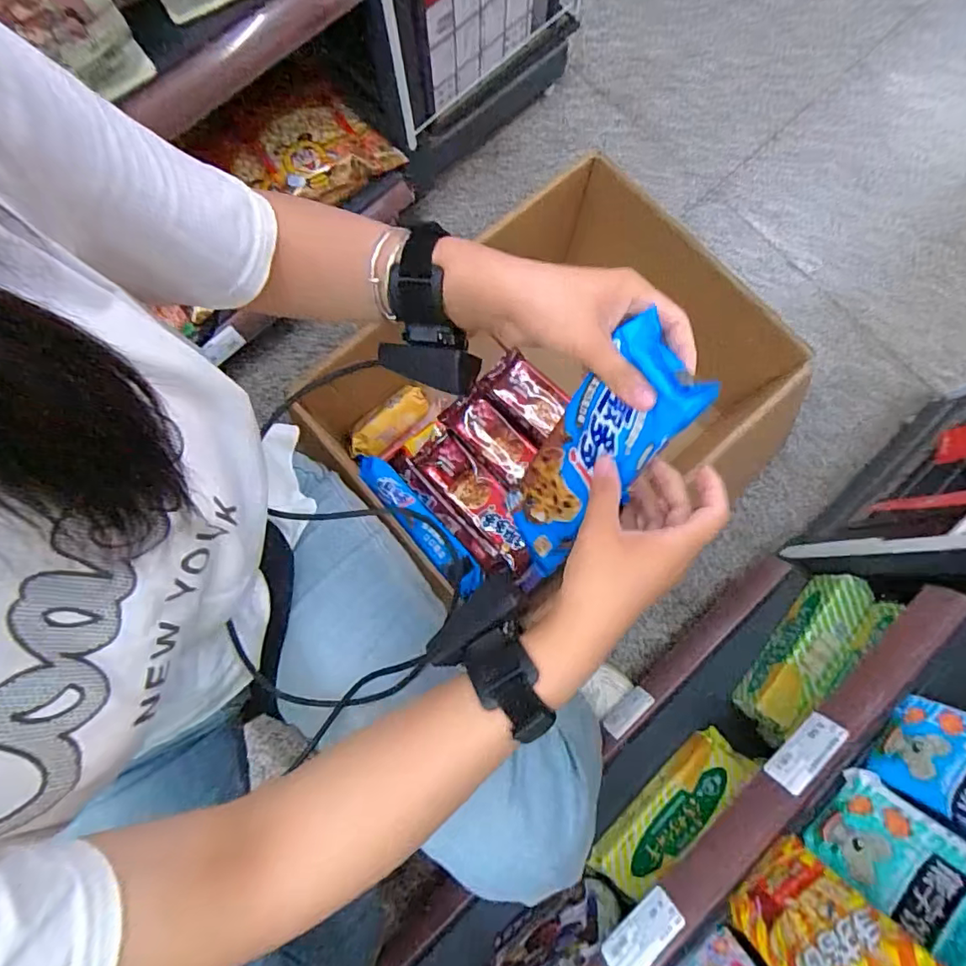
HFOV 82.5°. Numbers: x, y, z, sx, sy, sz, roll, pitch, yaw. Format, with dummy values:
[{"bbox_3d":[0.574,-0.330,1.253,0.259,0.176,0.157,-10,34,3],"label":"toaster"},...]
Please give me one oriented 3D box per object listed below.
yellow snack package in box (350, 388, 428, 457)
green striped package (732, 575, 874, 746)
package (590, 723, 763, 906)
[{"bbox_3d":[-0.150,-0.095,0.881,0.057,0.024,0.144,43,83,7],"label":"yellow snack package in box"},{"bbox_3d":[0.434,0.233,0.751,0.055,0.081,0.236,37,82,6],"label":"green striped package"},{"bbox_3d":[0.251,0.438,0.729,0.238,0.040,0.074,-44,83,-7],"label":"package"}]

